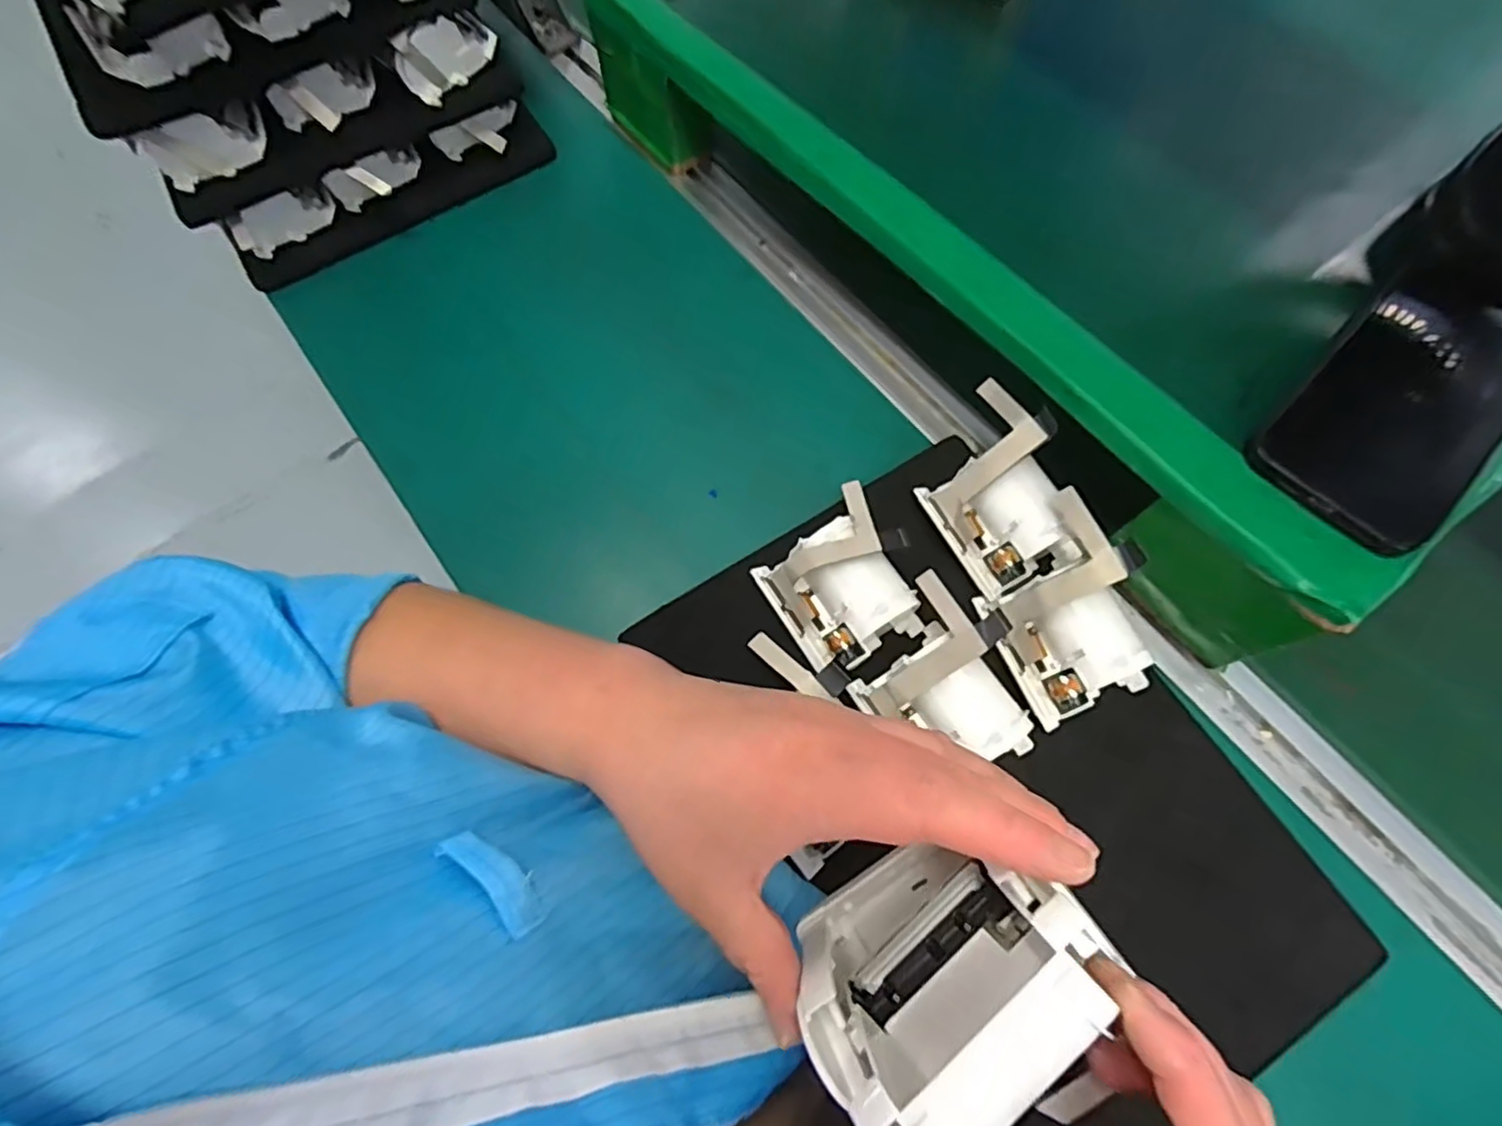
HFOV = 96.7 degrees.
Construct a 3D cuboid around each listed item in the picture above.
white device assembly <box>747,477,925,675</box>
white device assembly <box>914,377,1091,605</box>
[{"bbox_3d":[0.049,0.011,0.369,0.072,0.035,0.081,-30,72,-8],"label":"white device assembly"},{"bbox_3d":[0.138,-0.041,0.381,0.066,0.061,0.104,-31,72,-8],"label":"white device assembly"}]

